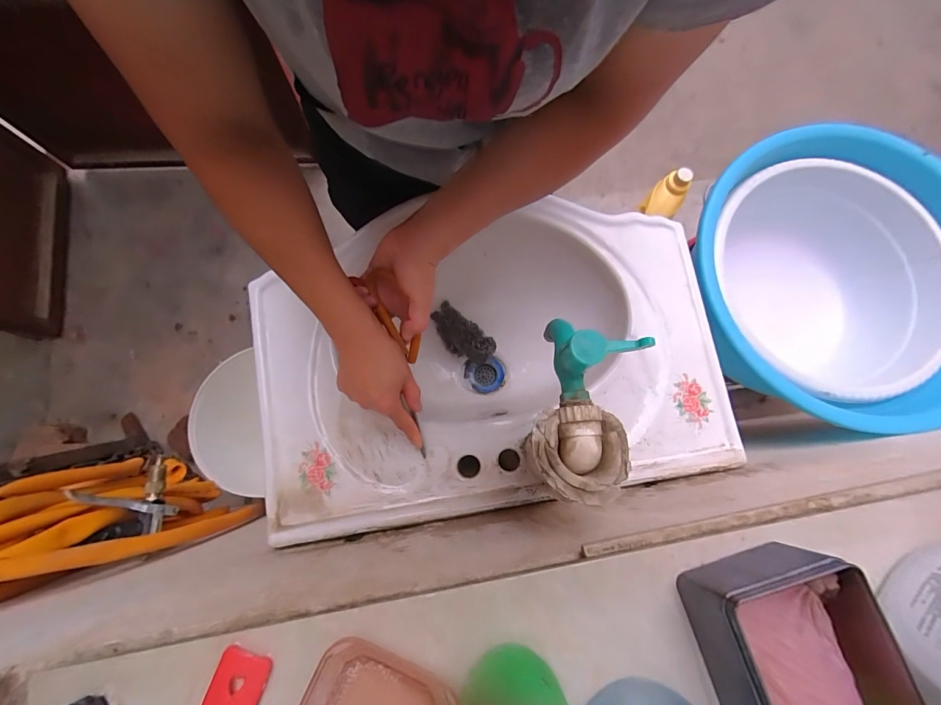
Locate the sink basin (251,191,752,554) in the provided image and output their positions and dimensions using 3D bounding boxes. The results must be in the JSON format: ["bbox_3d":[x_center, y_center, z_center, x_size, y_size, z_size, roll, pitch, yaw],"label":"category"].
[{"bbox_3d":[0.020,0.006,0.577,0.570,0.144,0.368,-8,78,-3],"label":"sink basin"}]

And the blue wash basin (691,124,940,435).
[{"bbox_3d":[0.558,-0.123,0.667,0.435,0.183,0.449,0,78,-1],"label":"blue wash basin"}]

